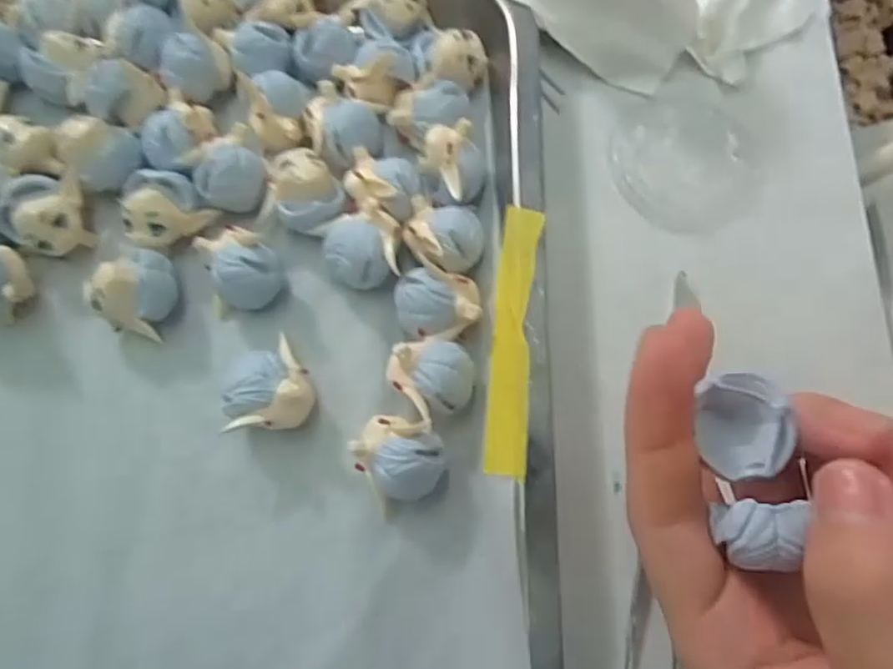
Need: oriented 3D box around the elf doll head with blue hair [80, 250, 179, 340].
[{"bbox_3d":[-0.103,-0.014,0.214,0.021,0.023,0.027,36,76,9],"label":"elf doll head with blue hair"}]

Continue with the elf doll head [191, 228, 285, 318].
[{"bbox_3d":[-0.070,-0.022,0.217,0.025,0.023,0.026,-18,75,-6],"label":"elf doll head"}]

